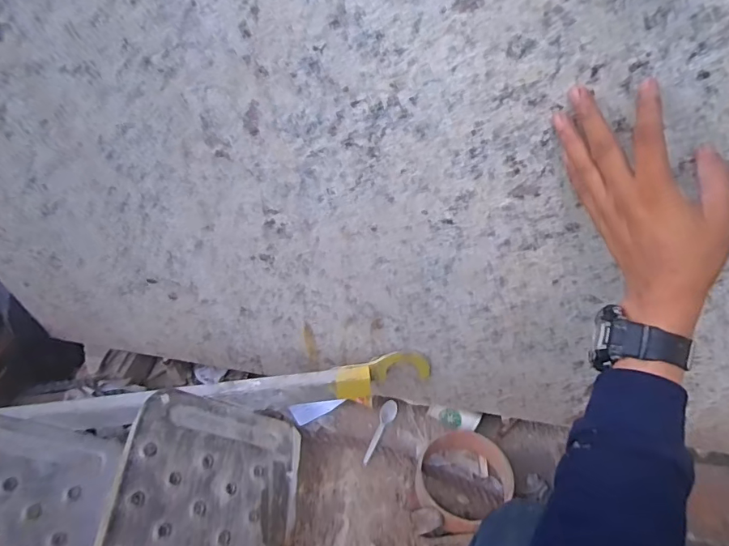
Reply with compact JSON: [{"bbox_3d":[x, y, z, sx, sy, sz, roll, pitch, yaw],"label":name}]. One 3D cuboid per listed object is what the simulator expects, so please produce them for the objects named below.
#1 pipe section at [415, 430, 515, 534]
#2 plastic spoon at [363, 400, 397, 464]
[{"bbox_3d":[0.171,0.354,0.818,0.178,0.073,0.162,0,49,0],"label":"pipe section"},{"bbox_3d":[0.032,0.307,0.908,0.032,0.014,0.161,17,31,15],"label":"plastic spoon"}]

